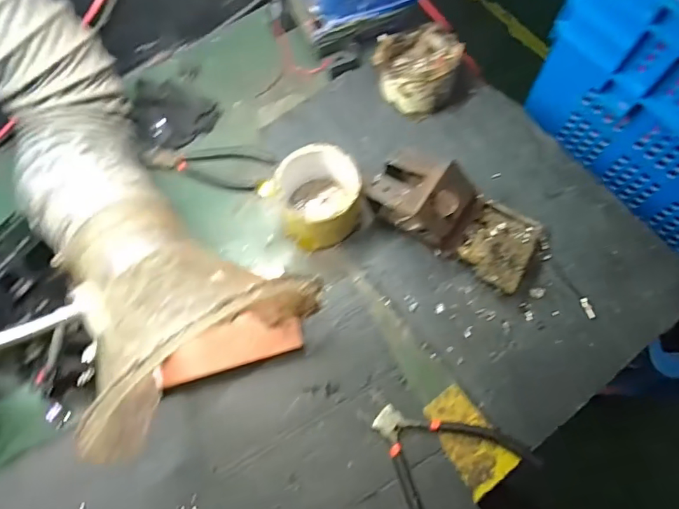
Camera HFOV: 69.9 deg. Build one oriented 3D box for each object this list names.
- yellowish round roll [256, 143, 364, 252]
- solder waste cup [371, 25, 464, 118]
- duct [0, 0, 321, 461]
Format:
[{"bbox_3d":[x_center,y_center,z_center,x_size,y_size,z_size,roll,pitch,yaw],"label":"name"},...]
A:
[{"bbox_3d":[-0.021,-0.057,0.498,0.090,0.071,0.079,-37,74,-11],"label":"yellowish round roll"},{"bbox_3d":[0.086,-0.213,0.555,0.096,0.065,0.091,0,71,1],"label":"solder waste cup"},{"bbox_3d":[-0.209,-0.056,0.412,0.201,0.160,0.372,-37,74,-11],"label":"duct"}]

